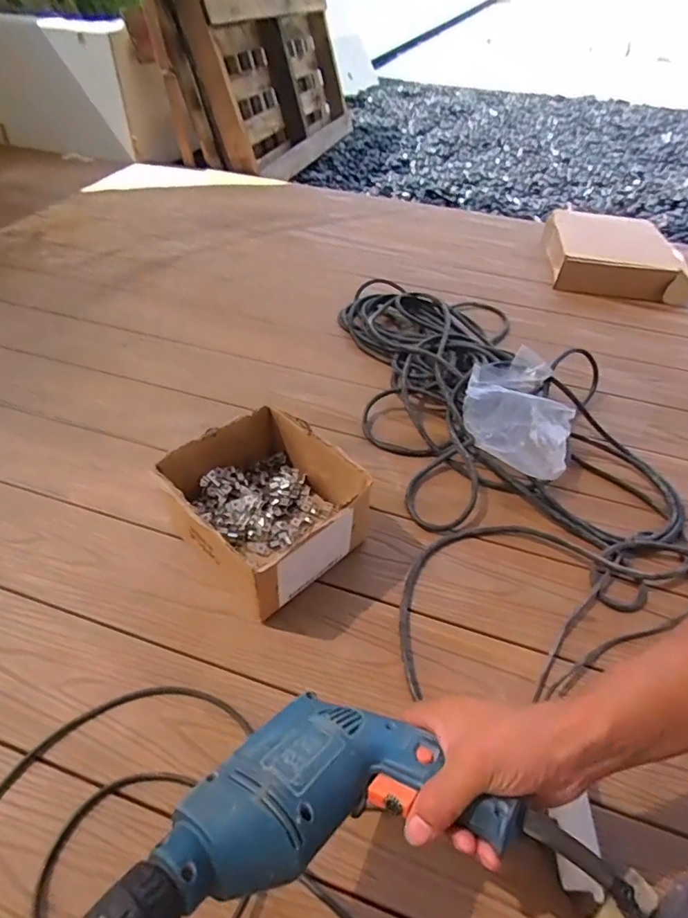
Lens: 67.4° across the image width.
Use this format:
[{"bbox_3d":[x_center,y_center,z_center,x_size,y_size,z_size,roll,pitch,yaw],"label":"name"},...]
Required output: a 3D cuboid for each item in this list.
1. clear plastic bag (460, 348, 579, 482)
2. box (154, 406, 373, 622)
[{"bbox_3d":[0.278,-0.083,0.826,0.170,0.074,0.223,9,44,7],"label":"clear plastic bag"},{"bbox_3d":[-0.102,0.061,0.683,0.213,0.122,0.192,37,54,28],"label":"box"}]

